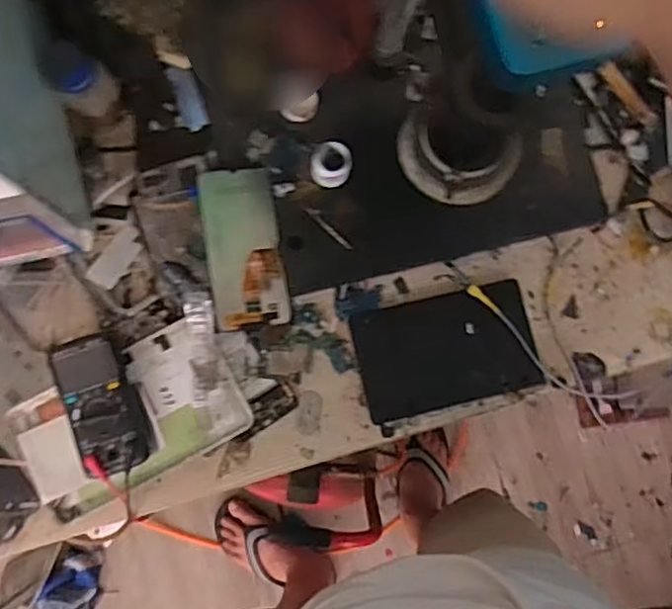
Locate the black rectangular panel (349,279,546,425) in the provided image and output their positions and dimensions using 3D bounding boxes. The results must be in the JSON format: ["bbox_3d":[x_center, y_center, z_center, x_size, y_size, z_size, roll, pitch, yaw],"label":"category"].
[{"bbox_3d":[0.111,0.046,0.677,0.175,0.015,0.111,-13,84,-4],"label":"black rectangular panel"}]

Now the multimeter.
[{"bbox_3d":[-0.219,0.093,0.633,0.065,0.041,0.127,-18,85,-4],"label":"multimeter"}]

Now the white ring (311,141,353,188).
[{"bbox_3d":[-0.004,-0.136,0.661,0.038,0.036,0.034,15,83,-1],"label":"white ring"}]

